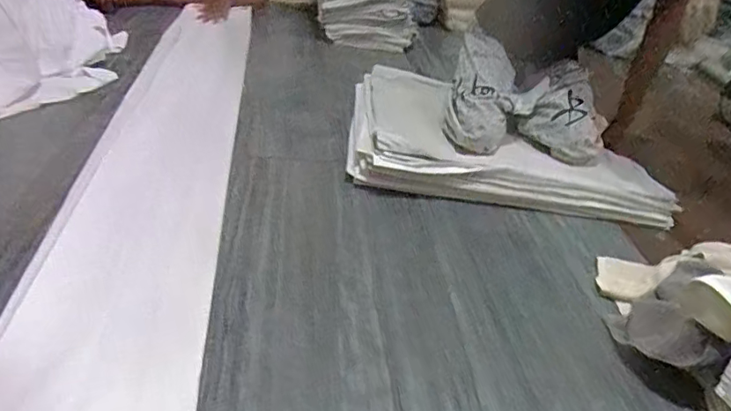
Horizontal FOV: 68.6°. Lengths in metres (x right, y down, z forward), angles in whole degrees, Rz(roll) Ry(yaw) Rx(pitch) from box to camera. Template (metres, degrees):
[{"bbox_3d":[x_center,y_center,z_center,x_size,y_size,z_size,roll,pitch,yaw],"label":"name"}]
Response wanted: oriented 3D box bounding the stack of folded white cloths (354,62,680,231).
[{"bbox_3d":[0.359,-0.173,1.428,0.794,0.114,0.539,10,33,-2],"label":"stack of folded white cloths"}]

